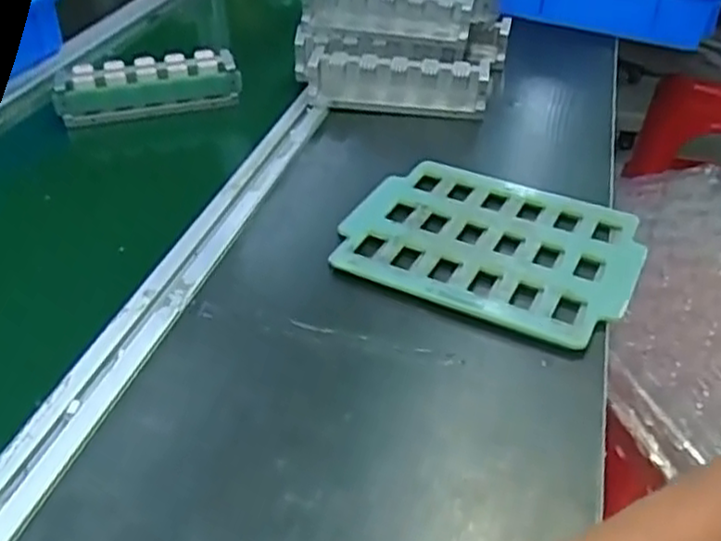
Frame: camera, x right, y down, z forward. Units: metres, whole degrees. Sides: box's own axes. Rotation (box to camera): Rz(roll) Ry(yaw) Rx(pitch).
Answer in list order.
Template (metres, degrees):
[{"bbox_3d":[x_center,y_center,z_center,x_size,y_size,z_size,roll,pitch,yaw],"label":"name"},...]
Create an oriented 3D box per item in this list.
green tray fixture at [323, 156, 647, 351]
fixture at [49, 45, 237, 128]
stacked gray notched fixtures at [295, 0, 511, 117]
[{"bbox_3d":[0.105,-0.024,0.581,0.221,0.018,0.171,18,41,23],"label":"green tray fixture"},{"bbox_3d":[-0.234,-0.202,0.813,0.190,0.060,0.053,-10,38,-13],"label":"fixture"},{"bbox_3d":[0.045,-0.272,0.827,0.225,0.080,0.219,10,39,13],"label":"stacked gray notched fixtures"}]

